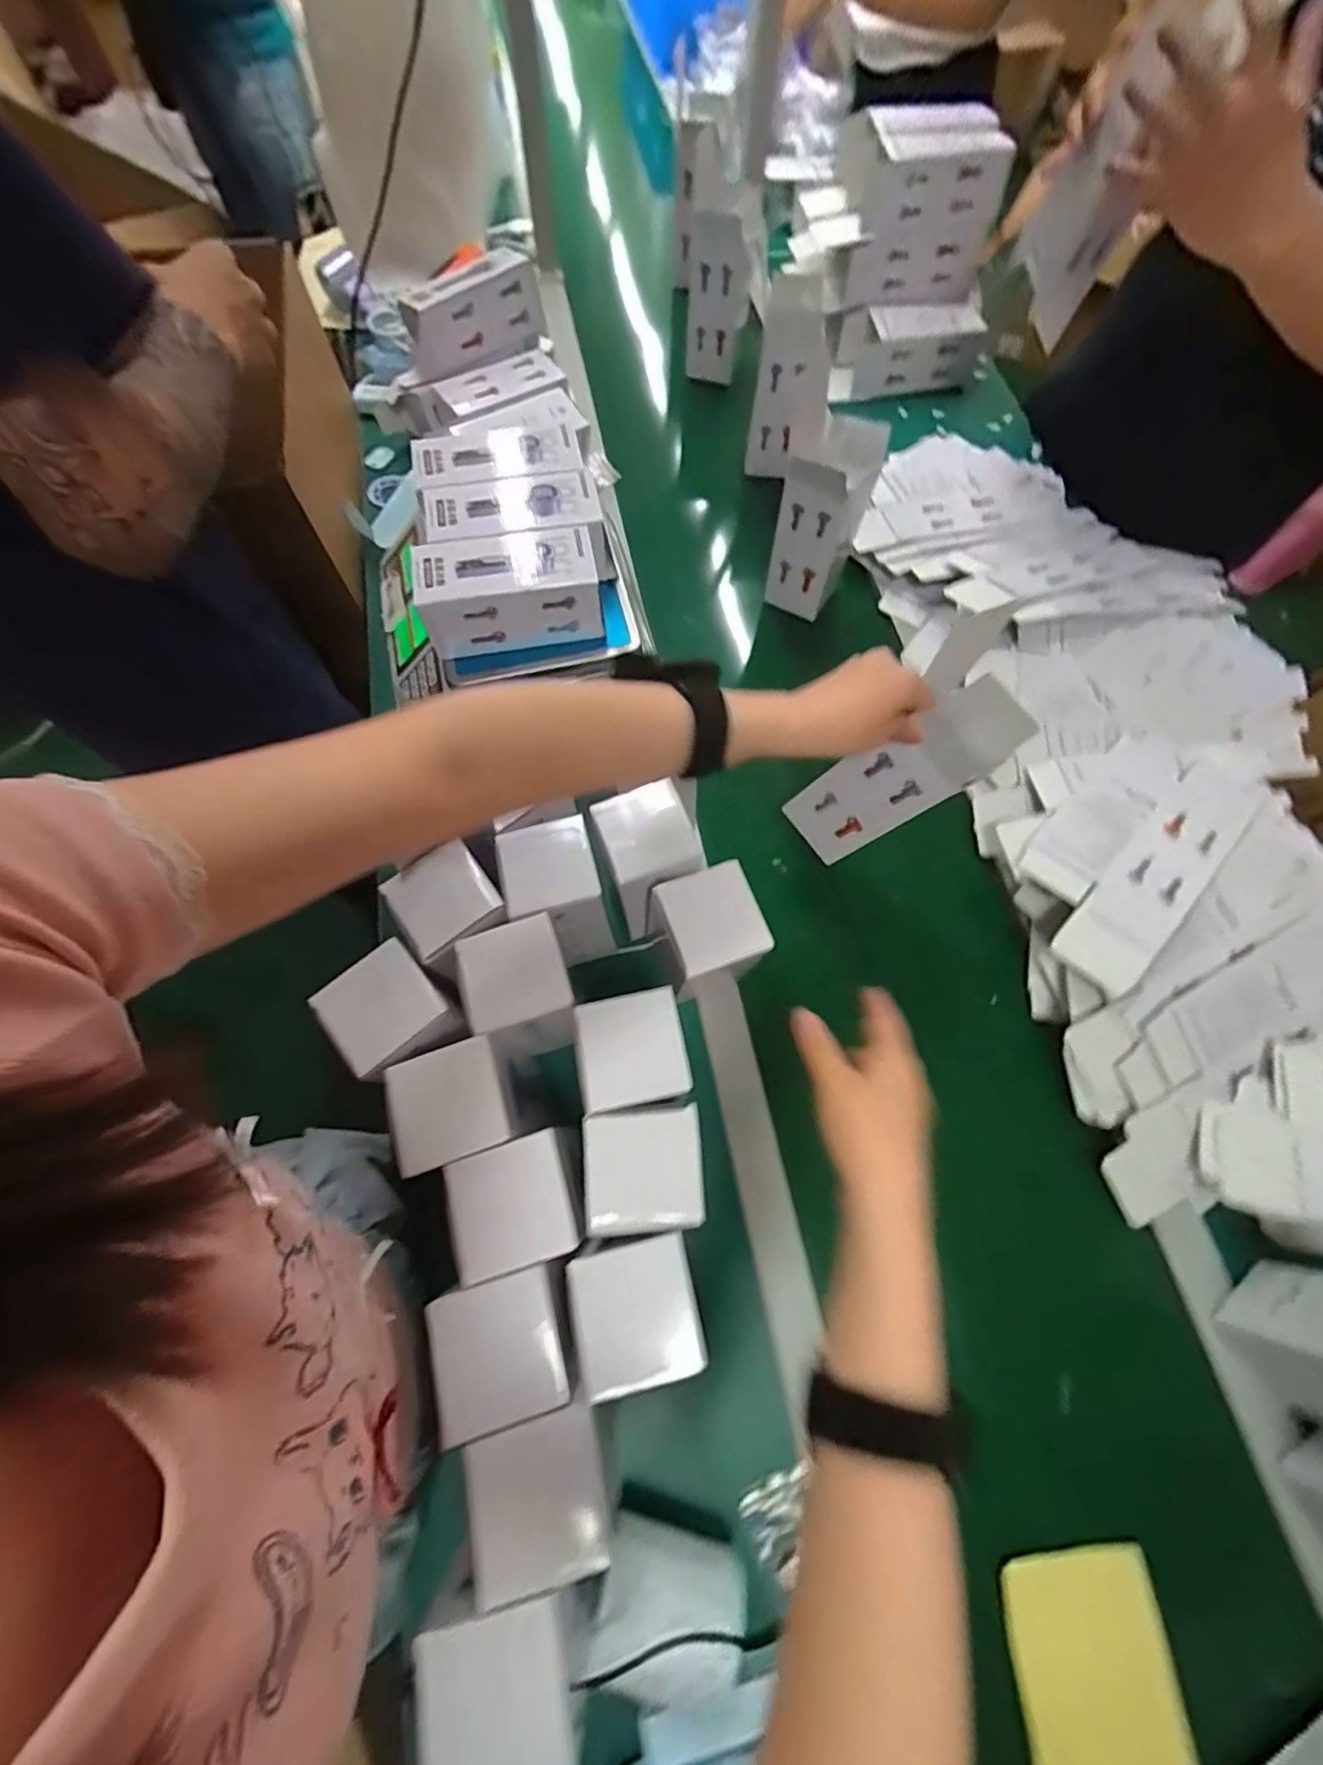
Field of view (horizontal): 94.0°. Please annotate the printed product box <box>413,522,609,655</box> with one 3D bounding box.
[{"bbox_3d":[-0.143,-0.275,0.584,0.163,0.071,0.078,-12,69,-7],"label":"printed product box"}]

